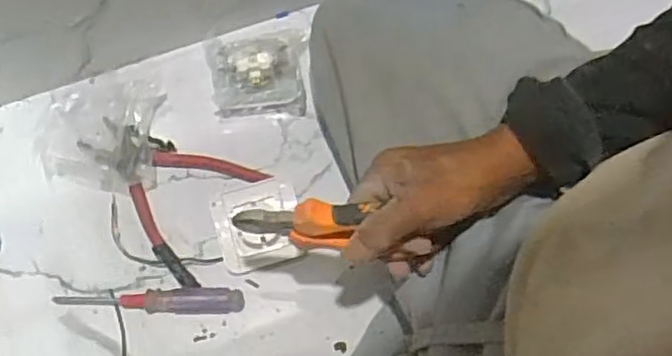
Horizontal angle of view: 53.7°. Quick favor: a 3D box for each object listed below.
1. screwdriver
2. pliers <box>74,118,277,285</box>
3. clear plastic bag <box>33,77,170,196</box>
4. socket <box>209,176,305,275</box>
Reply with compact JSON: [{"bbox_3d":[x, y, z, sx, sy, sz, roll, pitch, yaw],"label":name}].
[{"bbox_3d":[-0.168,0.111,0.598,0.165,0.017,0.022,-1,69,-1],"label":"screwdriver"},{"bbox_3d":[-0.169,0.003,0.635,0.169,0.019,0.125,32,72,11],"label":"pliers"},{"bbox_3d":[-0.235,-0.050,0.652,0.116,0.026,0.122,2,69,-1],"label":"clear plastic bag"},{"bbox_3d":[-0.073,0.043,0.626,0.080,0.017,0.080,-16,70,-7],"label":"socket"}]

